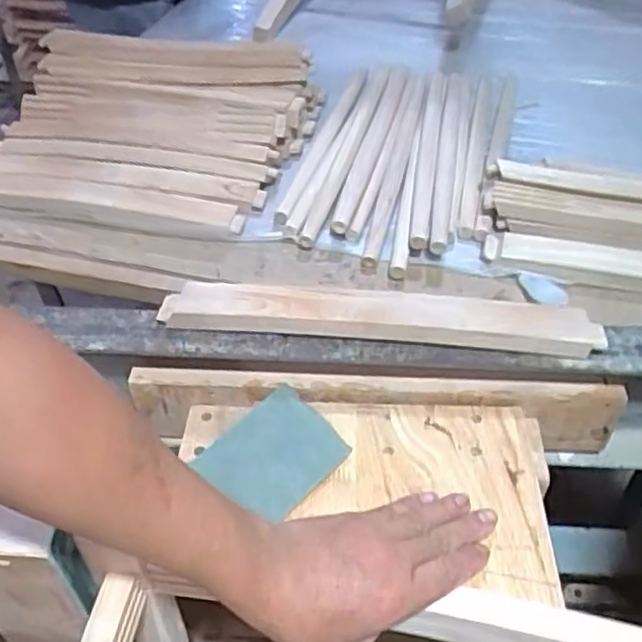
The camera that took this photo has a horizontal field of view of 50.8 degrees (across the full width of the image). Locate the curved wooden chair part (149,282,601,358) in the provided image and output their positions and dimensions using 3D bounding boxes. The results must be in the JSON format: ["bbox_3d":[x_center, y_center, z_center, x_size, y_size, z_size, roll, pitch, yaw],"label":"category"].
[{"bbox_3d":[0.048,-0.004,0.612,0.386,0.029,0.045,6,44,7],"label":"curved wooden chair part"}]

